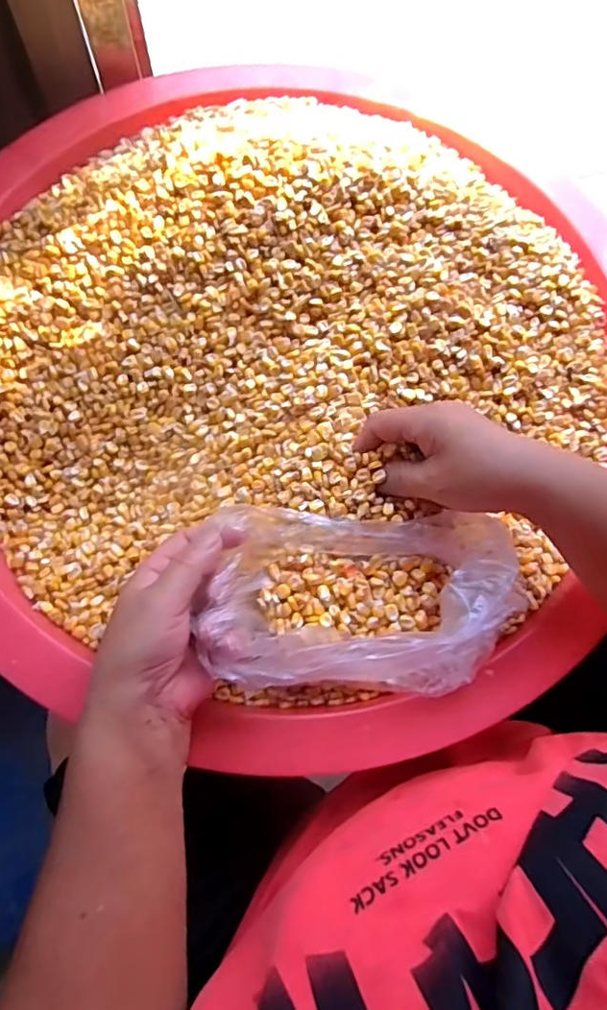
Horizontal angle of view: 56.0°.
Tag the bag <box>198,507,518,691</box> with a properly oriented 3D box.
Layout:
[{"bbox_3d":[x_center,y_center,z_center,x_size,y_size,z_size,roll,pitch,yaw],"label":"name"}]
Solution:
[{"bbox_3d":[0.038,0.060,0.371,0.193,0.064,0.115,-1,68,-2],"label":"bag"}]

